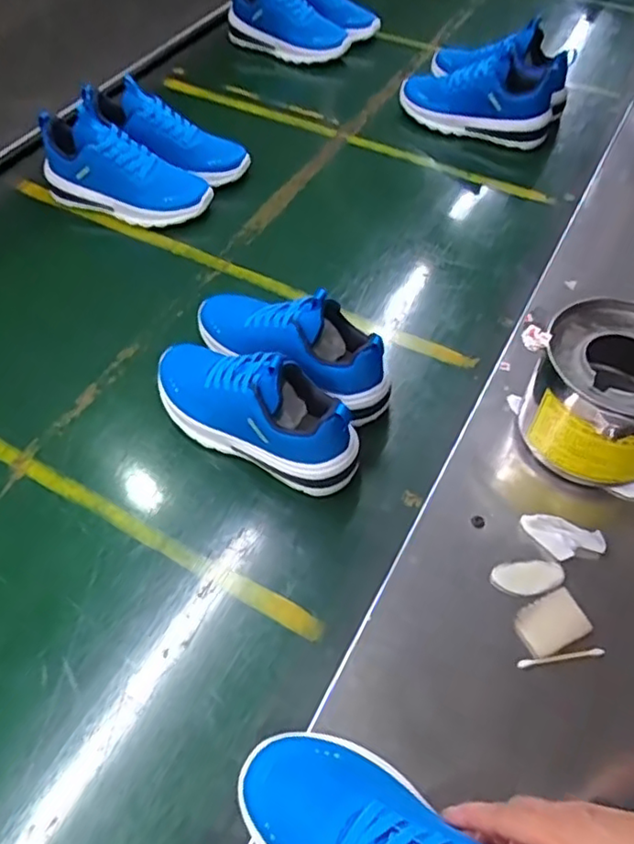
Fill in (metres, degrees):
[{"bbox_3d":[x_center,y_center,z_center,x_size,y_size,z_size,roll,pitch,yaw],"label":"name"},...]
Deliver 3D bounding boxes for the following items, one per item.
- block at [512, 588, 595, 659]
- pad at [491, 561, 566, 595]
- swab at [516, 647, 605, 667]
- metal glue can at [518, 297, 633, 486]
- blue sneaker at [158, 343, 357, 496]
[{"bbox_3d":[0.194,0.165,0.522,0.056,0.004,0.041,-24,56,-16],"label":"block"},{"bbox_3d":[0.181,0.133,0.545,0.060,0.005,0.029,-4,55,-5],"label":"pad"},{"bbox_3d":[0.194,0.187,0.506,0.072,0.004,0.007,-7,54,-4],"label":"swab"},{"bbox_3d":[0.264,-0.018,0.588,0.136,0.125,0.133,1,54,-1],"label":"metal glue can"},{"bbox_3d":[-0.065,-0.024,0.633,0.236,0.118,0.094,28,58,17],"label":"blue sneaker"}]

